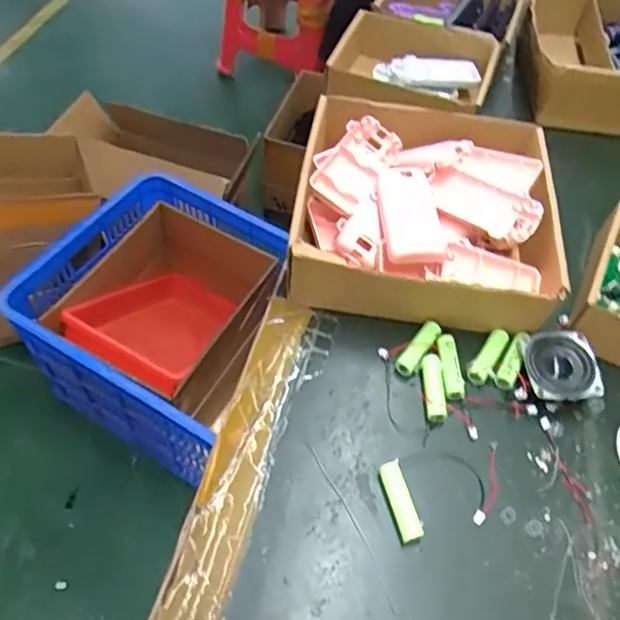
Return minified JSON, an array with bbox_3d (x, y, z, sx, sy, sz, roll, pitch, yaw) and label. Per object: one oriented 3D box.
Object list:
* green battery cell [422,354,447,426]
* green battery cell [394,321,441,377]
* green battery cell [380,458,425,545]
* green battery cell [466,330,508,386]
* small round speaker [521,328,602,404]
[{"bbox_3d":[0.094,0.060,0.432,0.016,0.010,0.052,0,55,-4],"label":"green battery cell"},{"bbox_3d":[0.086,0.030,0.450,0.015,0.010,0.054,33,59,19],"label":"green battery cell"},{"bbox_3d":[0.060,0.129,0.382,0.016,0.011,0.052,-12,56,-12],"label":"green battery cell"},{"bbox_3d":[0.142,0.037,0.453,0.015,0.013,0.051,29,58,17],"label":"green battery cell"},{"bbox_3d":[0.192,0.045,0.437,0.050,0.026,0.054,-9,64,7],"label":"small round speaker"}]

